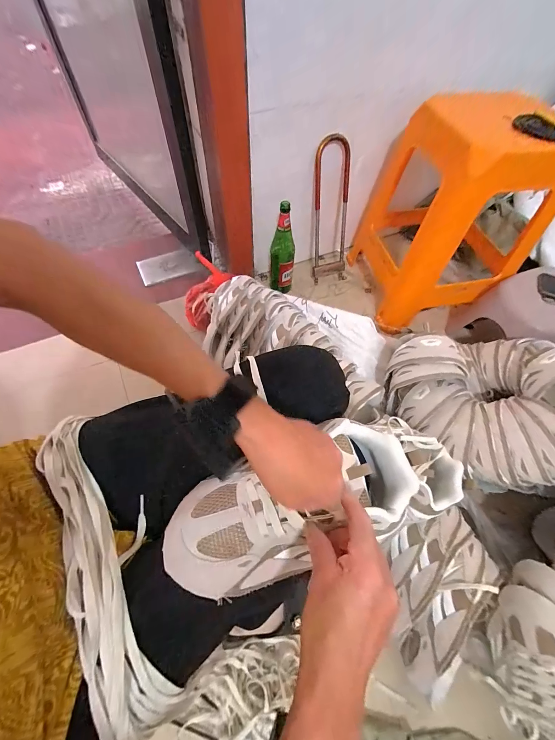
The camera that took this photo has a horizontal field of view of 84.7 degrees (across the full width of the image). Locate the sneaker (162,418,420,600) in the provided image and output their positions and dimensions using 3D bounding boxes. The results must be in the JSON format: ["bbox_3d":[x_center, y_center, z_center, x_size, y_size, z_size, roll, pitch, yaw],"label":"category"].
[{"bbox_3d":[0.016,0.134,0.302,0.245,0.085,0.105,-19,61,-12],"label":"sneaker"}]

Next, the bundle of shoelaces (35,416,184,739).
[{"bbox_3d":[-0.166,0.181,0.300,0.073,0.058,0.284,-26,63,-17],"label":"bundle of shoelaces"}]

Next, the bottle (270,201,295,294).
[{"bbox_3d":[0.016,-0.343,0.890,0.063,0.277,0.070,-11,60,-8],"label":"bottle"}]

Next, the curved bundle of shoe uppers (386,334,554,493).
[{"bbox_3d":[0.448,0.059,0.615,0.383,0.138,0.326,-9,60,-8],"label":"curved bundle of shoe uppers"}]

